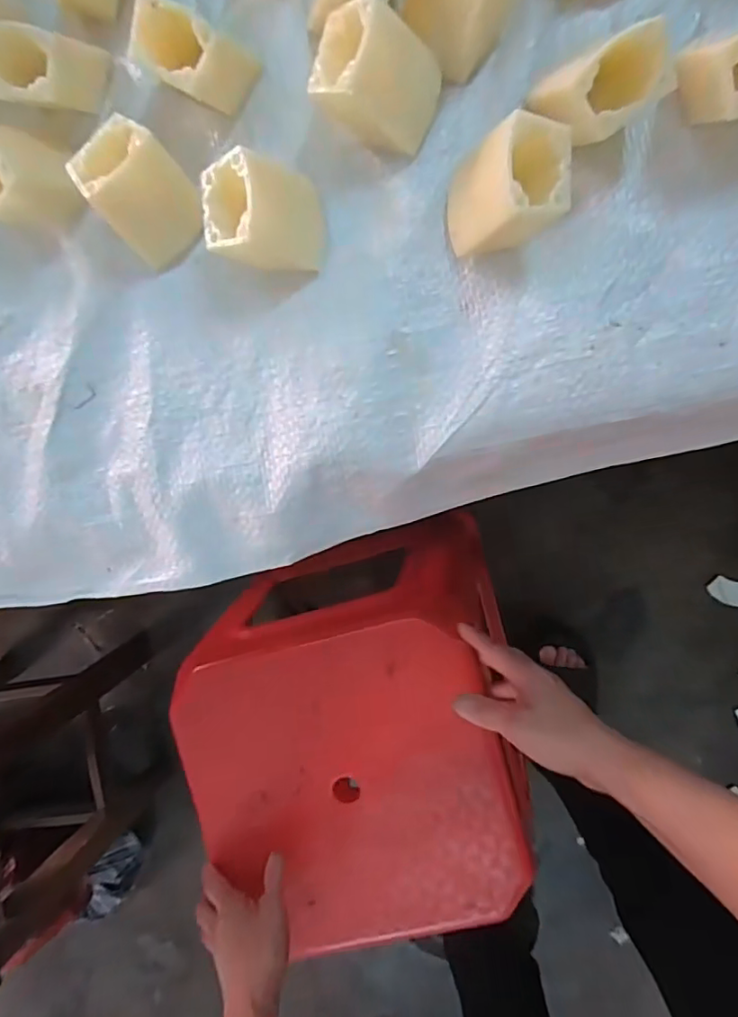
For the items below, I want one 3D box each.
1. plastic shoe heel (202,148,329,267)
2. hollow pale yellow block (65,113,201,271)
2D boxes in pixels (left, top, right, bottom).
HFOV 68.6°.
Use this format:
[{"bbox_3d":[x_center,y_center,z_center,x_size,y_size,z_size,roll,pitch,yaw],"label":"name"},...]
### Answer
[{"bbox_3d":[-0.043,-0.118,0.224,0.037,0.036,0.043,0,95,19],"label":"plastic shoe heel"},{"bbox_3d":[-0.095,-0.132,0.227,0.035,0.047,0.018,-46,52,1],"label":"hollow pale yellow block"}]

